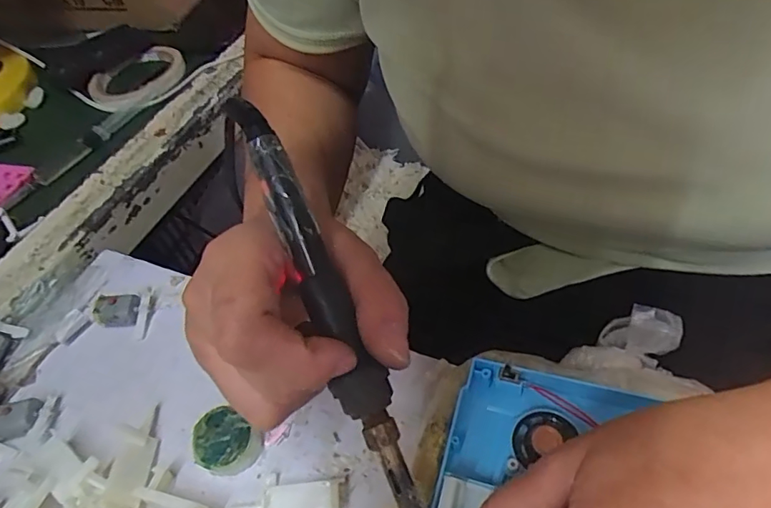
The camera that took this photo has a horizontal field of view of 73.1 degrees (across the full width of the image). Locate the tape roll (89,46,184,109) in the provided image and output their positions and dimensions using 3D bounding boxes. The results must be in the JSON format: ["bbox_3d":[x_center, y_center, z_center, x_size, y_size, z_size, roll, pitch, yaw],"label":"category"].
[{"bbox_3d":[-0.247,-0.177,0.529,0.094,0.020,0.092,-5,50,6],"label":"tape roll"}]

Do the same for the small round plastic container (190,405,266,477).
[{"bbox_3d":[-0.084,0.099,0.271,0.031,0.019,0.028,18,56,23],"label":"small round plastic container"}]

